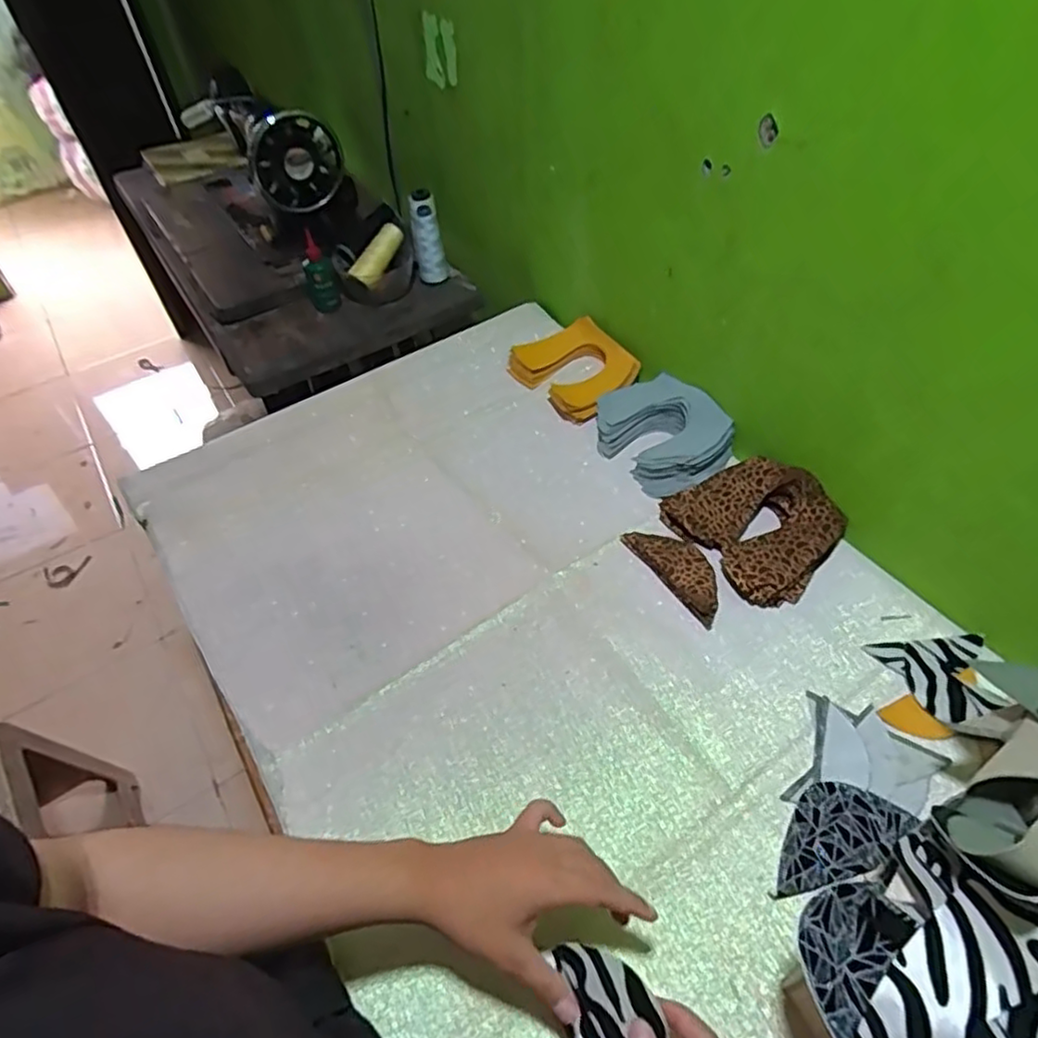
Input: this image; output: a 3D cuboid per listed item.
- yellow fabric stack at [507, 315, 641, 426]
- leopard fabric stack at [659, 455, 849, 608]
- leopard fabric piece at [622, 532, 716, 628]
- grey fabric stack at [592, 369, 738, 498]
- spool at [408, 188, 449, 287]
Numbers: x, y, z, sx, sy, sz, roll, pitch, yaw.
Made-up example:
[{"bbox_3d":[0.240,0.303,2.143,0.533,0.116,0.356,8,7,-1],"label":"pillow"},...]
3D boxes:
[{"bbox_3d":[0.072,-0.202,0.886,0.124,0.044,0.160,-30,55,-19],"label":"yellow fabric stack"},{"bbox_3d":[0.251,0.002,0.695,0.139,0.041,0.162,-27,54,-16],"label":"leopard fabric stack"},{"bbox_3d":[0.163,0.048,0.678,0.048,0.017,0.124,-29,54,-18],"label":"leopard fabric piece"},{"bbox_3d":[0.167,-0.104,0.786,0.124,0.048,0.163,-28,54,-17],"label":"grey fabric stack"},{"bbox_3d":[-0.142,-0.436,1.049,0.048,0.129,0.052,-3,51,3],"label":"spool"}]

